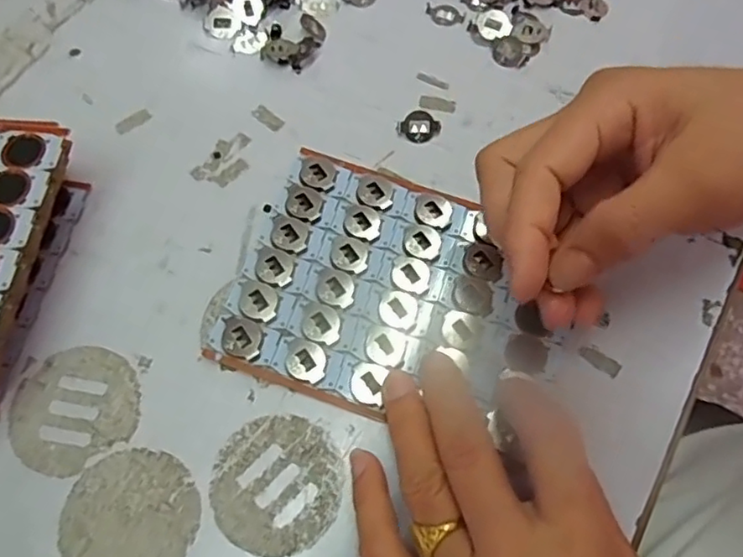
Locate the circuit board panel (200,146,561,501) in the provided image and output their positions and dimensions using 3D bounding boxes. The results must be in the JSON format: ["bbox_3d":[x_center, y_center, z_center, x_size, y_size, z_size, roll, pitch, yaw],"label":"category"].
[{"bbox_3d":[0.014,0.006,0.279,0.144,0.005,0.115,19,67,6],"label":"circuit board panel"}]

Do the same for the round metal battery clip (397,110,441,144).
[{"bbox_3d":[0.025,-0.079,0.316,0.022,0.008,0.014,15,67,4],"label":"round metal battery clip"}]

